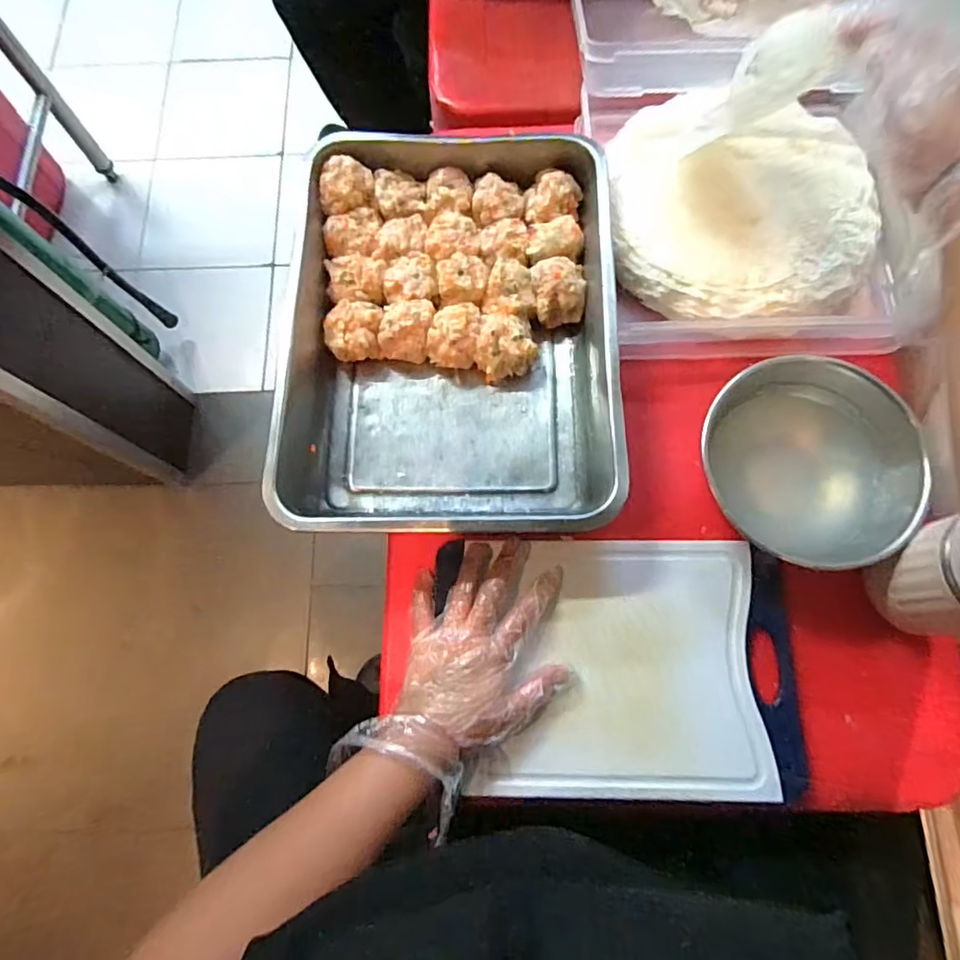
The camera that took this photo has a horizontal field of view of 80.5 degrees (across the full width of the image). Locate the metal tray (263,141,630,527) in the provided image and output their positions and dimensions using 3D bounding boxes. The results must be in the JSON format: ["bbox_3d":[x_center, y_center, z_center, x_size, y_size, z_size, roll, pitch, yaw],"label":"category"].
[{"bbox_3d":[-0.024,-0.137,0.514,0.274,0.063,0.375,1,74,1],"label":"metal tray"}]

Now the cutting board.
[{"bbox_3d":[0.113,0.151,0.464,0.284,0.014,0.200,0,74,0],"label":"cutting board"}]

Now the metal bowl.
[{"bbox_3d":[0.272,-0.017,0.477,0.168,0.065,0.141,42,78,11],"label":"metal bowl"}]

